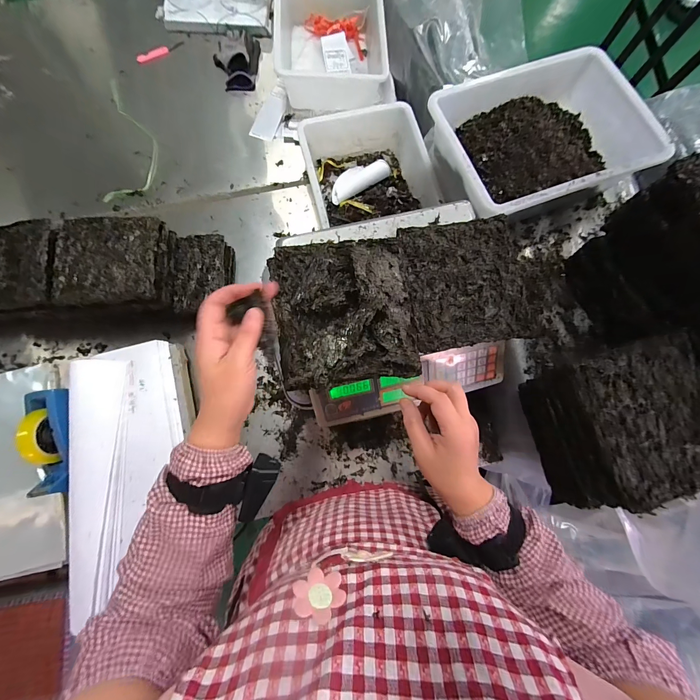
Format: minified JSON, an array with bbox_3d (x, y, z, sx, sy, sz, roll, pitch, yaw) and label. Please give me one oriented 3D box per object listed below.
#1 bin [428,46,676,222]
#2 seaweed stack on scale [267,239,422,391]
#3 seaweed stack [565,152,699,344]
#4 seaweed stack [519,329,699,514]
[{"bbox_3d":[0.363,-0.404,0.597,0.366,0.101,0.290,-19,79,-4],"label":"bin"},{"bbox_3d":[-0.010,-0.058,0.415,0.183,0.038,0.199,-8,79,-2],"label":"seaweed stack on scale"},{"bbox_3d":[0.528,-0.160,0.479,0.192,0.249,0.200,-24,80,-5],"label":"seaweed stack"},{"bbox_3d":[0.405,0.105,0.474,0.177,0.141,0.199,-17,79,-4],"label":"seaweed stack"}]

